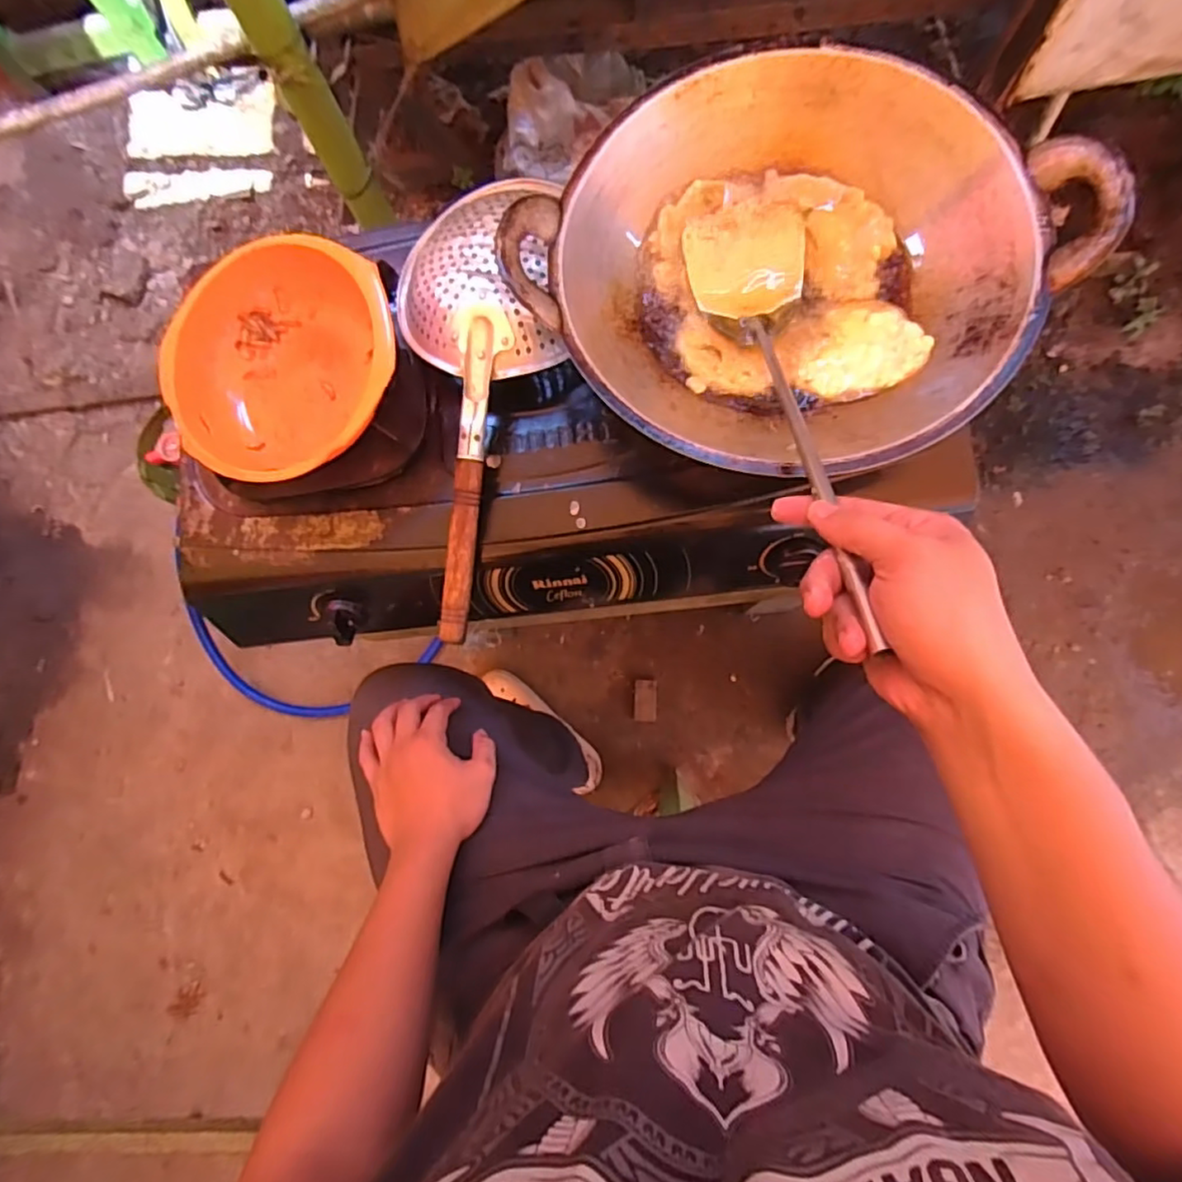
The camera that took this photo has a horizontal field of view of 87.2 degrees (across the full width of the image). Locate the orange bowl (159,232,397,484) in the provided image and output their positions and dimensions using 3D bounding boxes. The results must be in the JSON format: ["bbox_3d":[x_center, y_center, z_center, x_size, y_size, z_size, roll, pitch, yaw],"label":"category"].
[{"bbox_3d":[-0.254,-0.188,0.526,0.199,0.068,0.186,-1,81,5],"label":"orange bowl"}]

